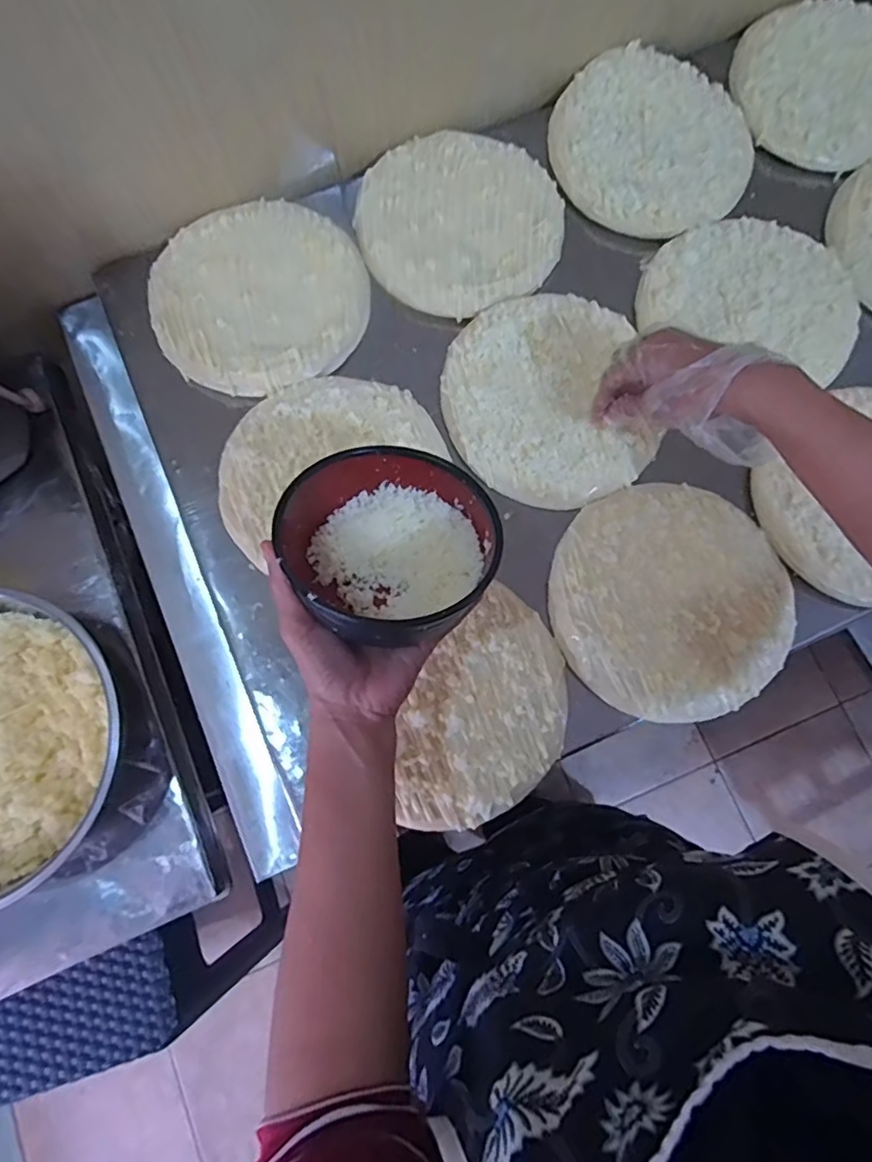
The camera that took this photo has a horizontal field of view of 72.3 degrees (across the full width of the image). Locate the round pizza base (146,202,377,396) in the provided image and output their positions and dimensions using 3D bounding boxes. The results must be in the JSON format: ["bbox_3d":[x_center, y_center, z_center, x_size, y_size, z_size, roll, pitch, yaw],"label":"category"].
[{"bbox_3d":[-0.166,-0.270,0.565,0.195,0.019,0.187,0,78,-1],"label":"round pizza base"}]

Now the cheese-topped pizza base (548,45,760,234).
[{"bbox_3d":[0.218,-0.446,0.605,0.201,0.025,0.192,0,78,-1],"label":"cheese-topped pizza base"}]

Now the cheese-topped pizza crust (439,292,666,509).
[{"bbox_3d":[0.101,-0.167,0.549,0.177,0.015,0.199,-19,79,-4],"label":"cheese-topped pizza crust"}]

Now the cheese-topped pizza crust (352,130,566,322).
[{"bbox_3d":[0.024,-0.355,0.584,0.194,0.016,0.186,0,78,-1],"label":"cheese-topped pizza crust"}]

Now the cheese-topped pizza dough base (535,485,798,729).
[{"bbox_3d":[0.198,0.013,0.501,0.193,0.013,0.197,-28,80,-6],"label":"cheese-topped pizza dough base"}]

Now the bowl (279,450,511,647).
[{"bbox_3d":[-0.030,-0.029,0.406,0.137,0.063,0.126,0,78,-1],"label":"bowl"}]

